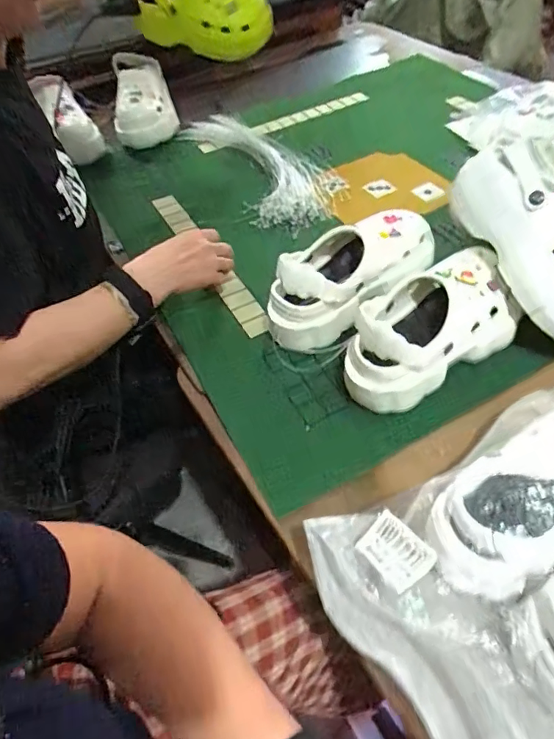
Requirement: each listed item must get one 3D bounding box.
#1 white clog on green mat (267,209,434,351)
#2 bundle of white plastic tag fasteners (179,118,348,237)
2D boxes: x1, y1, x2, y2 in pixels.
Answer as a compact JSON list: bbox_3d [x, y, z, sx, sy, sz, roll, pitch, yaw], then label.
[{"bbox_3d":[0.091,-0.126,0.644,0.245,0.080,0.102,-32,56,-20],"label":"white clog on green mat"},{"bbox_3d":[-0.032,-0.395,0.943,0.191,0.038,0.452,-23,53,-14],"label":"bundle of white plastic tag fasteners"}]

